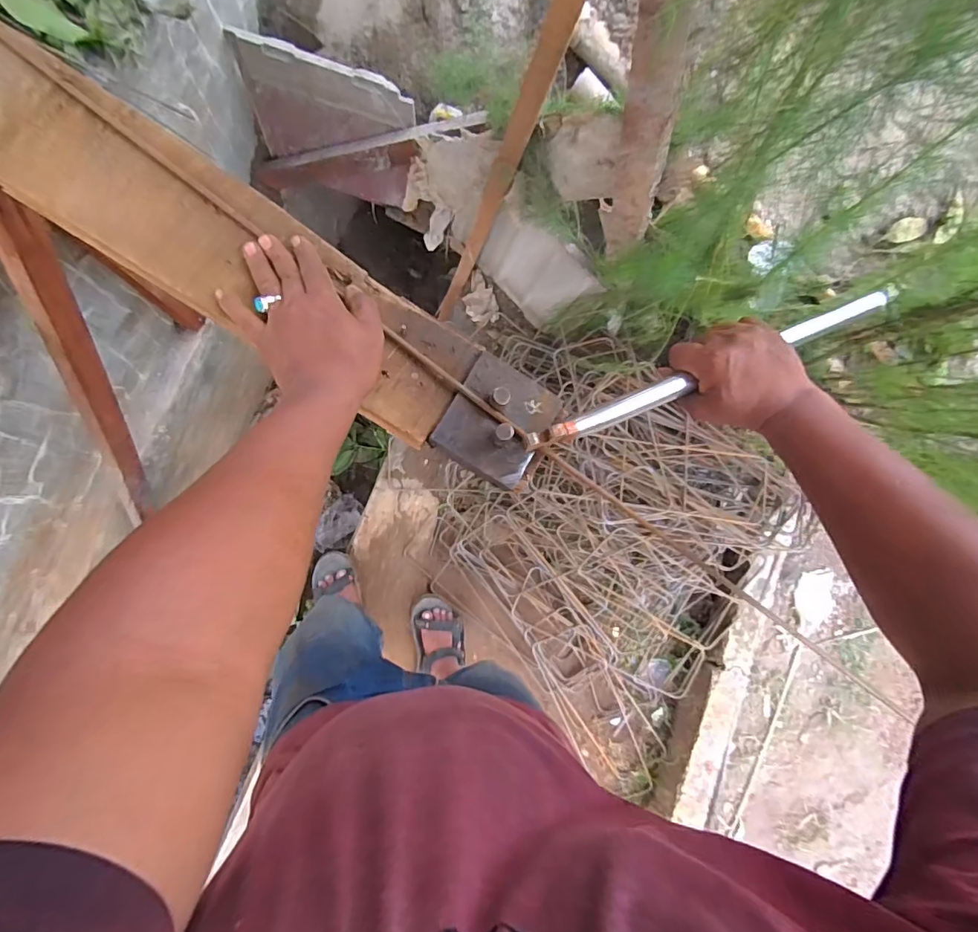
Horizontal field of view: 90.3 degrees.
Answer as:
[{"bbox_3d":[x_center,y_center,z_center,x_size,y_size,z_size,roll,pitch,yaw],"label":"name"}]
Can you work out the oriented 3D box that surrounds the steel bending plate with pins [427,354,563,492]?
[{"bbox_3d":[0.011,-0.043,0.434,0.089,0.029,0.098,32,81,-4],"label":"steel bending plate with pins"}]

